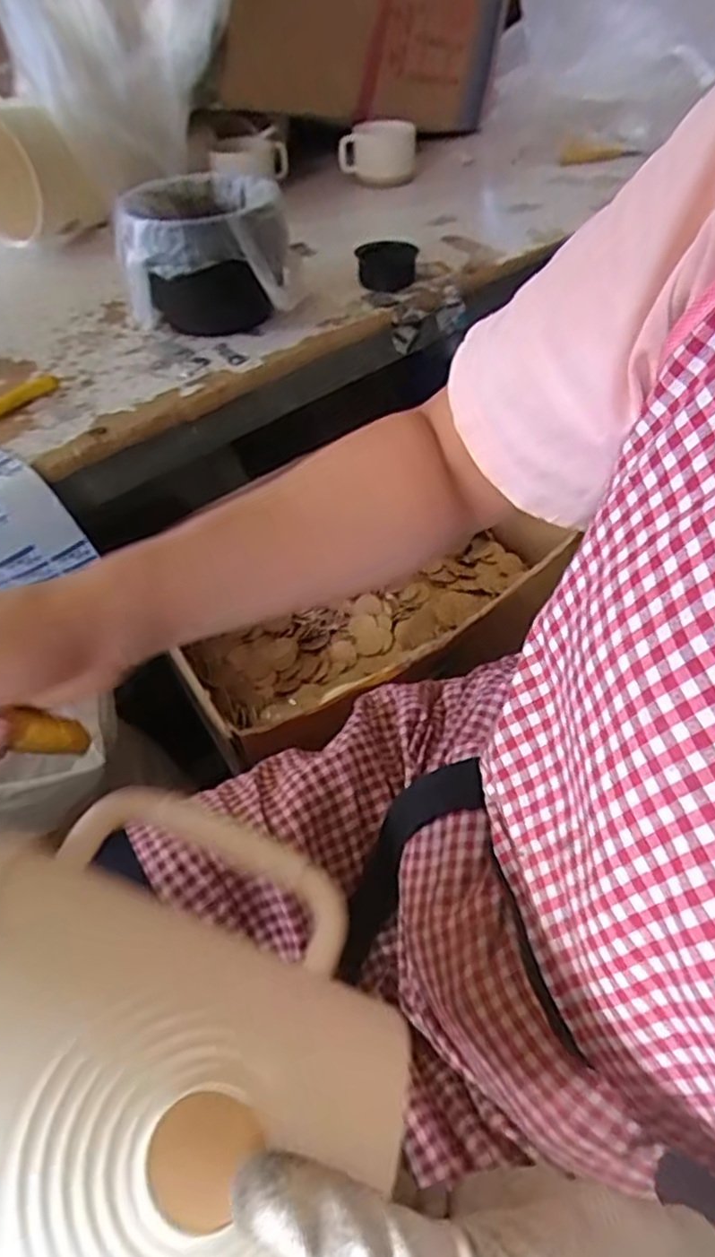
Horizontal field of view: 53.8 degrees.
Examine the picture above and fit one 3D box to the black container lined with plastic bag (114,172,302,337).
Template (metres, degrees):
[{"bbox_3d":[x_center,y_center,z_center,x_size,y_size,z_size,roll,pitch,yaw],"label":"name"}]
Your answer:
[{"bbox_3d":[-0.142,-0.370,0.706,0.156,0.116,0.164,2,48,4],"label":"black container lined with plastic bag"}]

